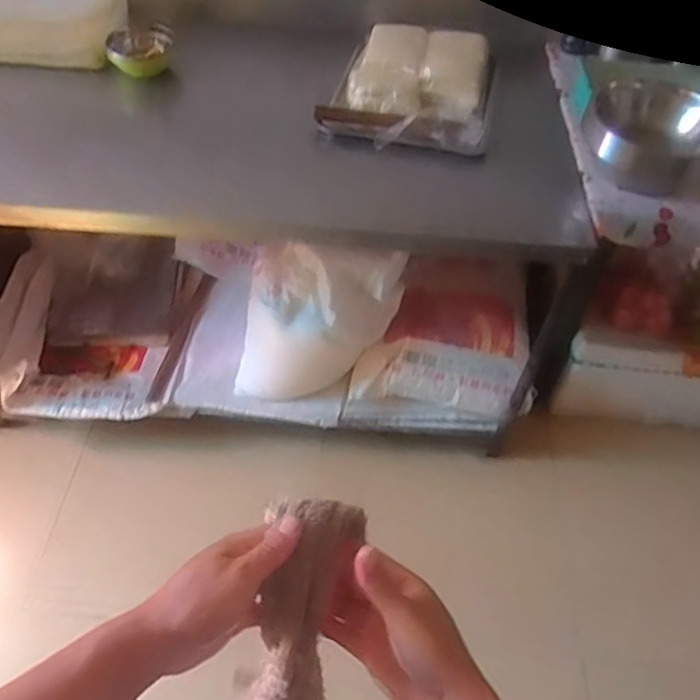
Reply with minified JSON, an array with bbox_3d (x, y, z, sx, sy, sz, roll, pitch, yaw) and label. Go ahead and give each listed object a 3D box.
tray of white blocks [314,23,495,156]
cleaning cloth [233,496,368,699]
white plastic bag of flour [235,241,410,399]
[{"bbox_3d":[0.141,-0.546,1.282,0.318,0.056,0.414,14,52,8],"label":"tray of white blocks"},{"bbox_3d":[-0.047,0.256,0.514,0.075,0.335,0.068,14,30,8],"label":"cleaning cloth"},{"bbox_3d":[-0.075,-0.044,1.416,0.354,0.413,0.131,3,51,-1],"label":"white plastic bag of flour"}]

